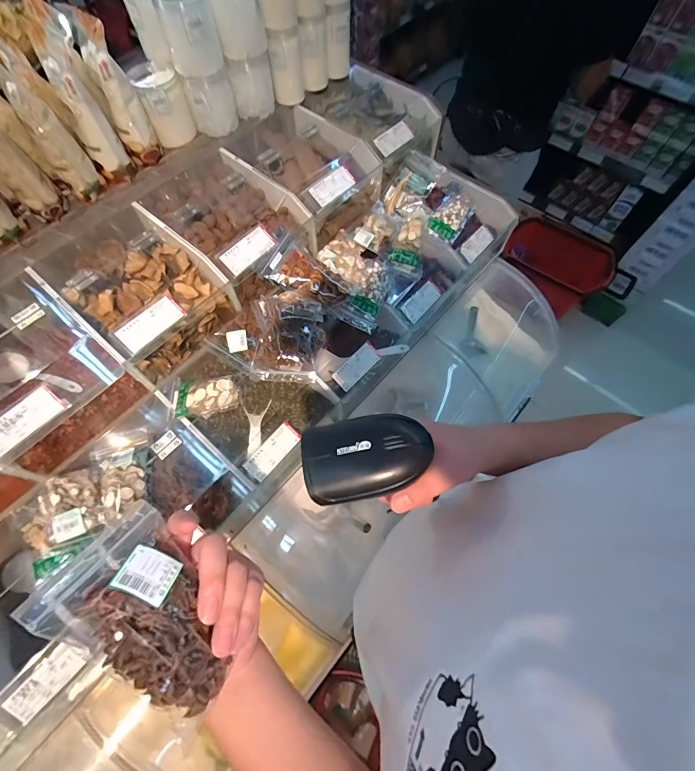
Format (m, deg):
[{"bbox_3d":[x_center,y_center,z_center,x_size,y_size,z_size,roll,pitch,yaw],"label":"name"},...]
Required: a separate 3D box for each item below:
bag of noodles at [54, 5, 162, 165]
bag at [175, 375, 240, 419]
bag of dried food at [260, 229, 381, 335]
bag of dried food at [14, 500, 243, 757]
[{"bbox_3d":[-0.375,-0.483,0.608,0.055,0.187,0.098,-24,67,-11],"label":"bag of noodles"},{"bbox_3d":[-0.225,0.016,0.597,0.100,0.032,0.059,-1,64,-1],"label":"bag"},{"bbox_3d":[-0.036,-0.170,0.651,0.211,0.038,0.085,32,66,-15],"label":"bag of dried food"},{"bbox_3d":[-0.130,0.155,0.259,0.130,0.024,0.086,44,45,-7],"label":"bag of dried food"}]

